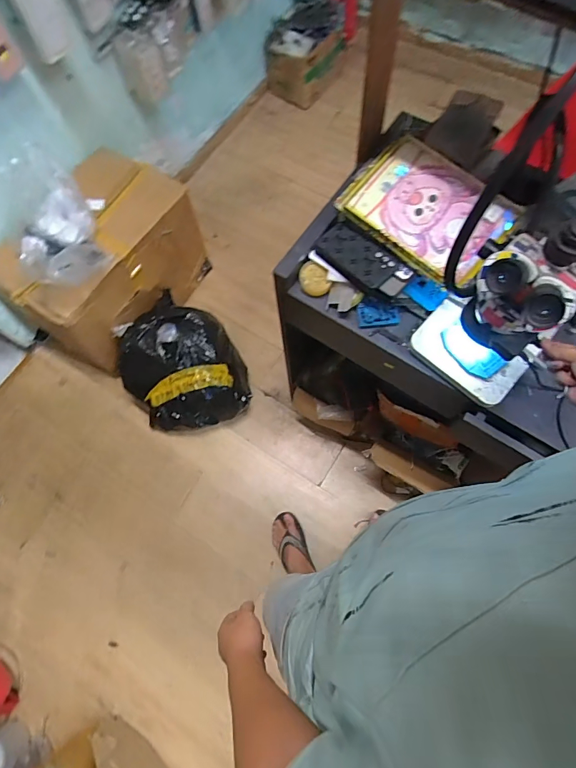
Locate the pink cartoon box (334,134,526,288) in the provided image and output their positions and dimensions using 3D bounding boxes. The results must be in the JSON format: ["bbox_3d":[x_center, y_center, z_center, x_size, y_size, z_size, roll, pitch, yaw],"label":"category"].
[{"bbox_3d":[0.259,-0.327,0.793,0.283,0.051,0.200,41,77,15],"label":"pink cartoon box"}]

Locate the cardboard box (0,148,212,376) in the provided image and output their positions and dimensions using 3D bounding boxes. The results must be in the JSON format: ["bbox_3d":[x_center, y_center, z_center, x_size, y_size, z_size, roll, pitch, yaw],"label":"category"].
[{"bbox_3d":[-0.654,-0.432,1.556,0.417,0.424,0.627,25,73,11],"label":"cardboard box"}]

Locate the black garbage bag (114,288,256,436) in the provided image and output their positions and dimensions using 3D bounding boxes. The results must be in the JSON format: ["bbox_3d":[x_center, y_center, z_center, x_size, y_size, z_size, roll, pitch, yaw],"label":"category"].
[{"bbox_3d":[-0.387,-0.082,1.521,0.404,0.257,0.490,-25,71,-6],"label":"black garbage bag"}]

